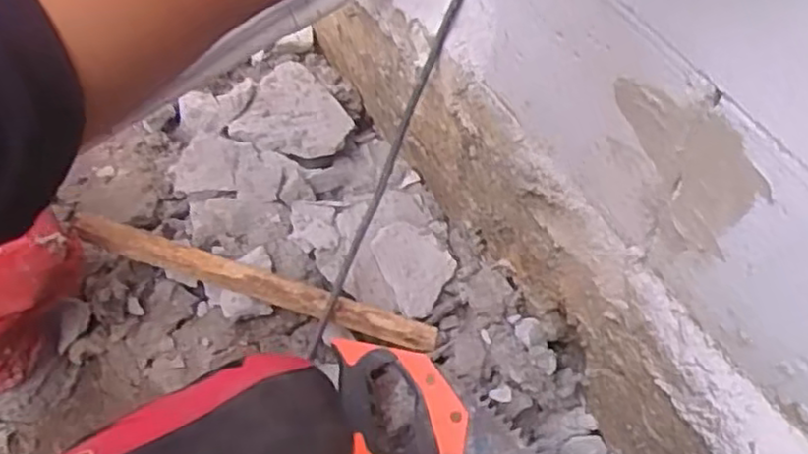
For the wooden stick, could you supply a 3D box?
[{"bbox_3d":[-0.153,0.061,0.747,0.388,0.017,0.033,19,61,-3],"label":"wooden stick"}]

